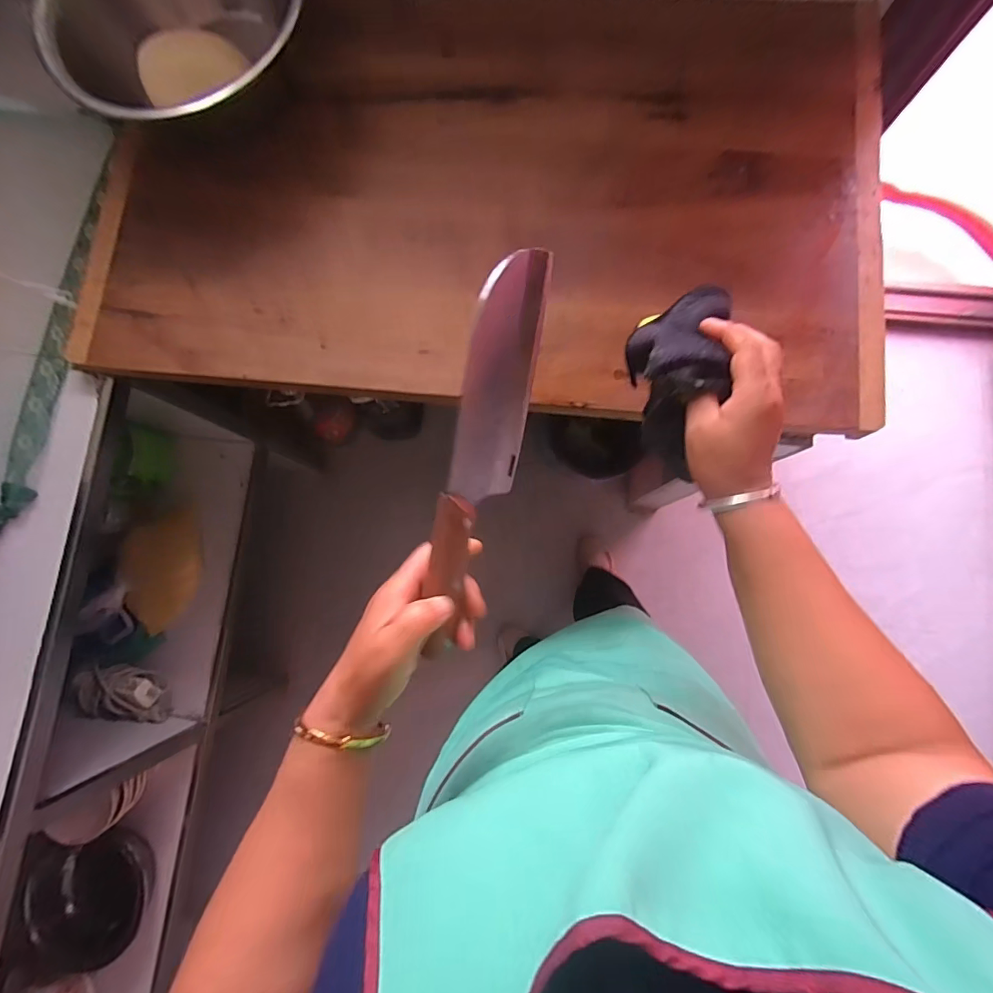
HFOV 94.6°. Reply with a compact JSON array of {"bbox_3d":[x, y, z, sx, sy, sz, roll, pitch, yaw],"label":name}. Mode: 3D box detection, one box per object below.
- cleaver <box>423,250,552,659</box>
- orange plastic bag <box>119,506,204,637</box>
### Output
[{"bbox_3d":[-0.008,-0.026,0.322,0.020,0.082,0.273,18,101,30],"label":"cleaver"},{"bbox_3d":[-0.665,0.145,0.914,0.123,0.046,0.229,-10,81,0],"label":"orange plastic bag"}]

